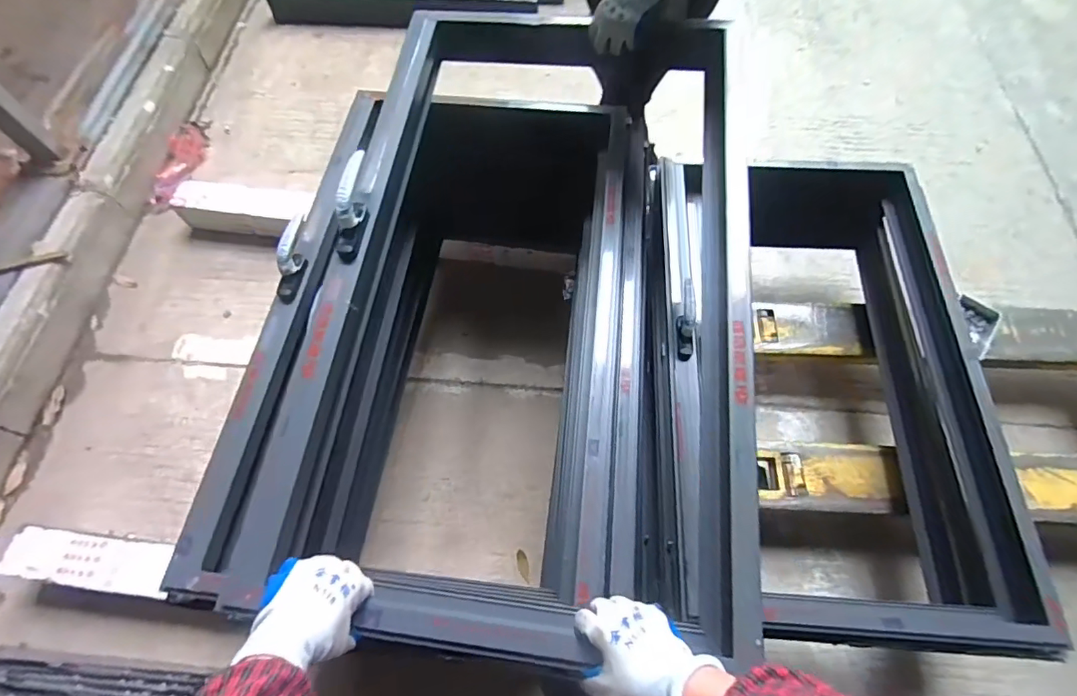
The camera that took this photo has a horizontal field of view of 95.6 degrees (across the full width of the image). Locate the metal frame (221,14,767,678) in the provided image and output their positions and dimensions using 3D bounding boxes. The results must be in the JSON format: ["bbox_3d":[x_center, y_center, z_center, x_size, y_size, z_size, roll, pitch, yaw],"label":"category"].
[{"bbox_3d":[0.000,-0.085,0.692,0.578,0.106,0.902,7,66,5],"label":"metal frame"}]

